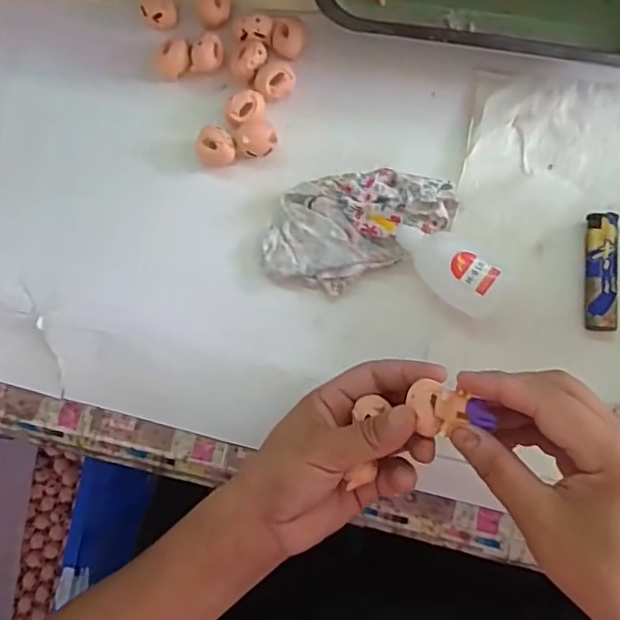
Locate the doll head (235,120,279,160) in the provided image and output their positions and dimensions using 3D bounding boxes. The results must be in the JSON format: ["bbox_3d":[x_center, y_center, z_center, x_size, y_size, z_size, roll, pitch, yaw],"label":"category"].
[{"bbox_3d":[-0.039,-0.125,0.433,0.029,0.021,0.023,-3,79,1],"label":"doll head"}]

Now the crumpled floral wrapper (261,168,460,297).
[{"bbox_3d":[0.035,-0.061,0.417,0.138,0.026,0.074,-17,76,-5],"label":"crumpled floral wrapper"}]

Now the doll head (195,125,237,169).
[{"bbox_3d":[-0.069,-0.119,0.432,0.028,0.019,0.026,0,79,2],"label":"doll head"}]

